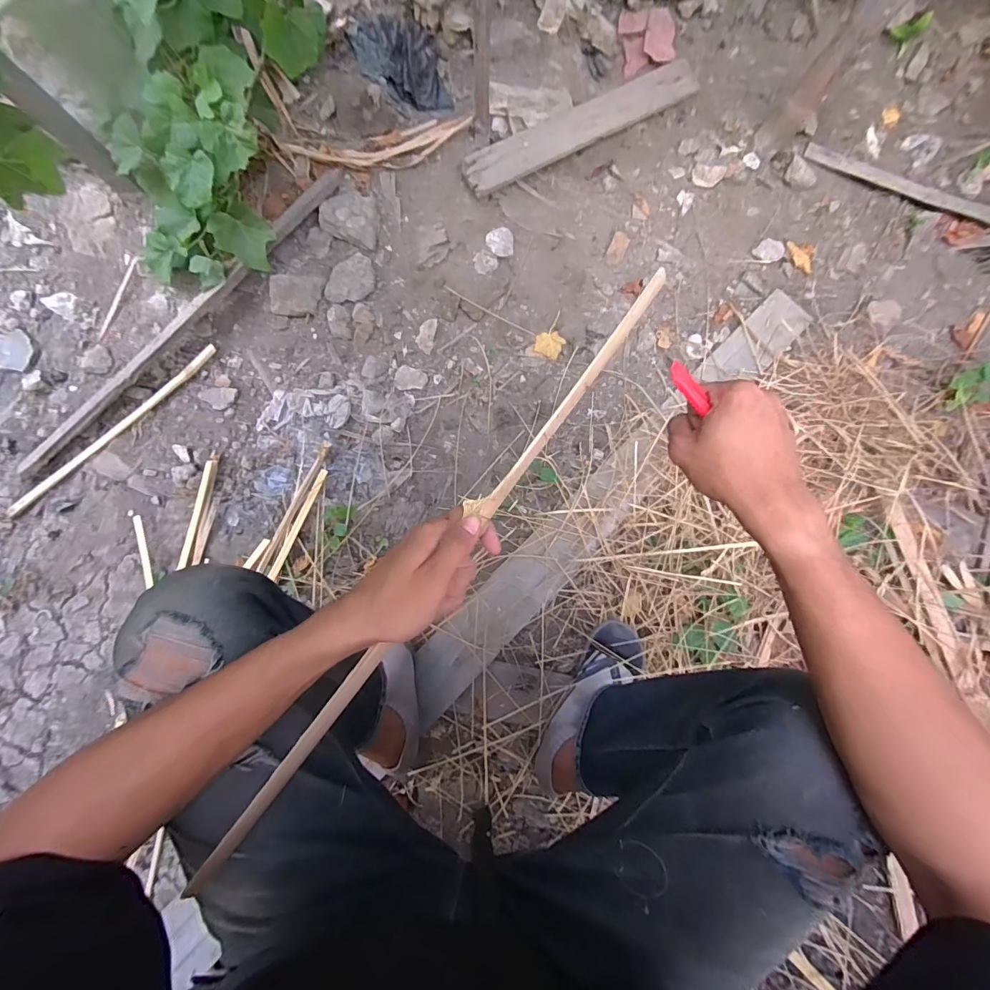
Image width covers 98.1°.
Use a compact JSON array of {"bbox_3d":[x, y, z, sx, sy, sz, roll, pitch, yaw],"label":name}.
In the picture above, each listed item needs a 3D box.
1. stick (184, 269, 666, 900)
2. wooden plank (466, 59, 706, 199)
[{"bbox_3d":[-0.044,0.053,0.344,0.019,0.015,0.593,37,86,10],"label":"stick"},{"bbox_3d":[0.195,-0.838,0.977,0.586,0.025,0.090,-29,101,-5],"label":"wooden plank"}]

